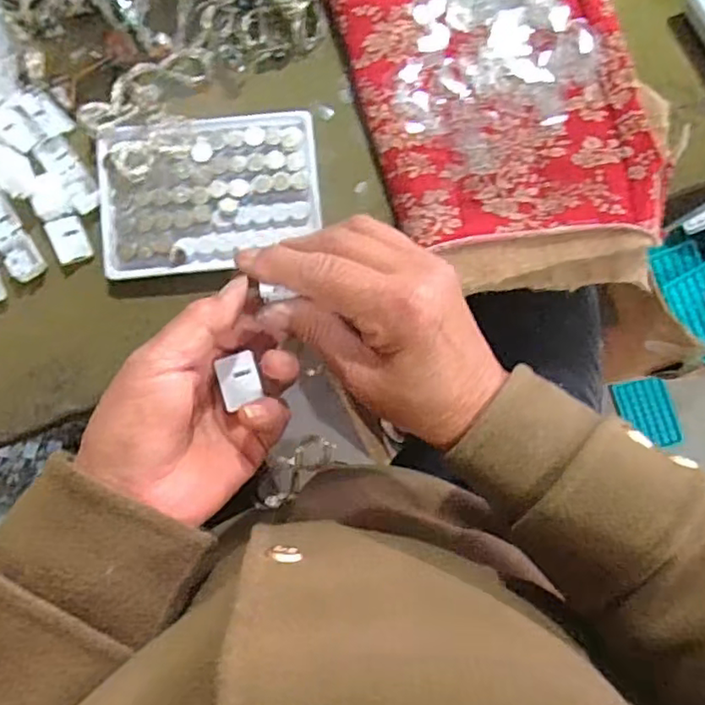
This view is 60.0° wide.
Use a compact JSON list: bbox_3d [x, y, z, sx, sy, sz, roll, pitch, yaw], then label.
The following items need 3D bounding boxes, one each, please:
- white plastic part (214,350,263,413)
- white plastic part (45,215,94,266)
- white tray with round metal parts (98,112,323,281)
[{"bbox_3d":[-0.055,0.013,0.295,0.018,0.004,0.025,-22,85,-4],"label":"white plastic part"},{"bbox_3d":[-0.169,-0.067,0.365,0.020,0.004,0.027,-23,91,-22],"label":"white plastic part"},{"bbox_3d":[-0.084,-0.095,0.362,0.128,0.016,0.090,-6,84,-2],"label":"white tray with round metal parts"}]

